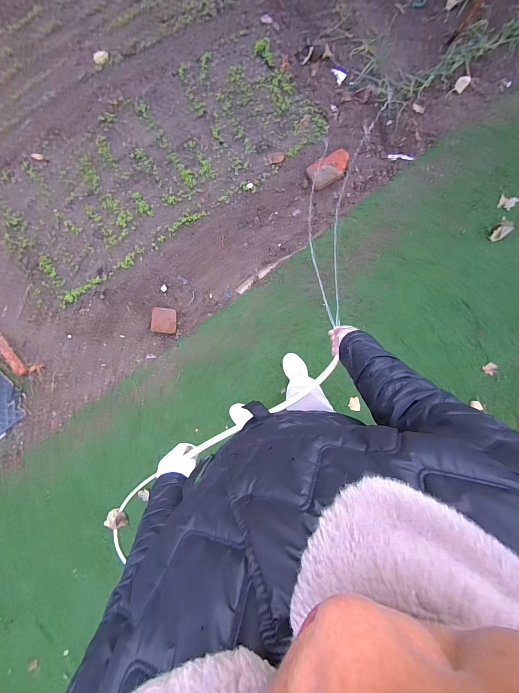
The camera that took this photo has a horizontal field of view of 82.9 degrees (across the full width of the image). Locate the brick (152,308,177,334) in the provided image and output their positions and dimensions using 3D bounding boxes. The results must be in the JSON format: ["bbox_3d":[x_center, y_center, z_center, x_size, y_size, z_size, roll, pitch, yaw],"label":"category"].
[{"bbox_3d":[-0.464,-0.126,1.428,0.121,0.057,0.120,5,90,-2],"label":"brick"}]

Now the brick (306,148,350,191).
[{"bbox_3d":[0.346,-0.863,1.437,0.221,0.081,0.107,-29,87,-1],"label":"brick"}]

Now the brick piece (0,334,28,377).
[{"bbox_3d":[-1.177,0.038,1.382,0.051,0.031,0.237,-36,87,-1],"label":"brick piece"}]

